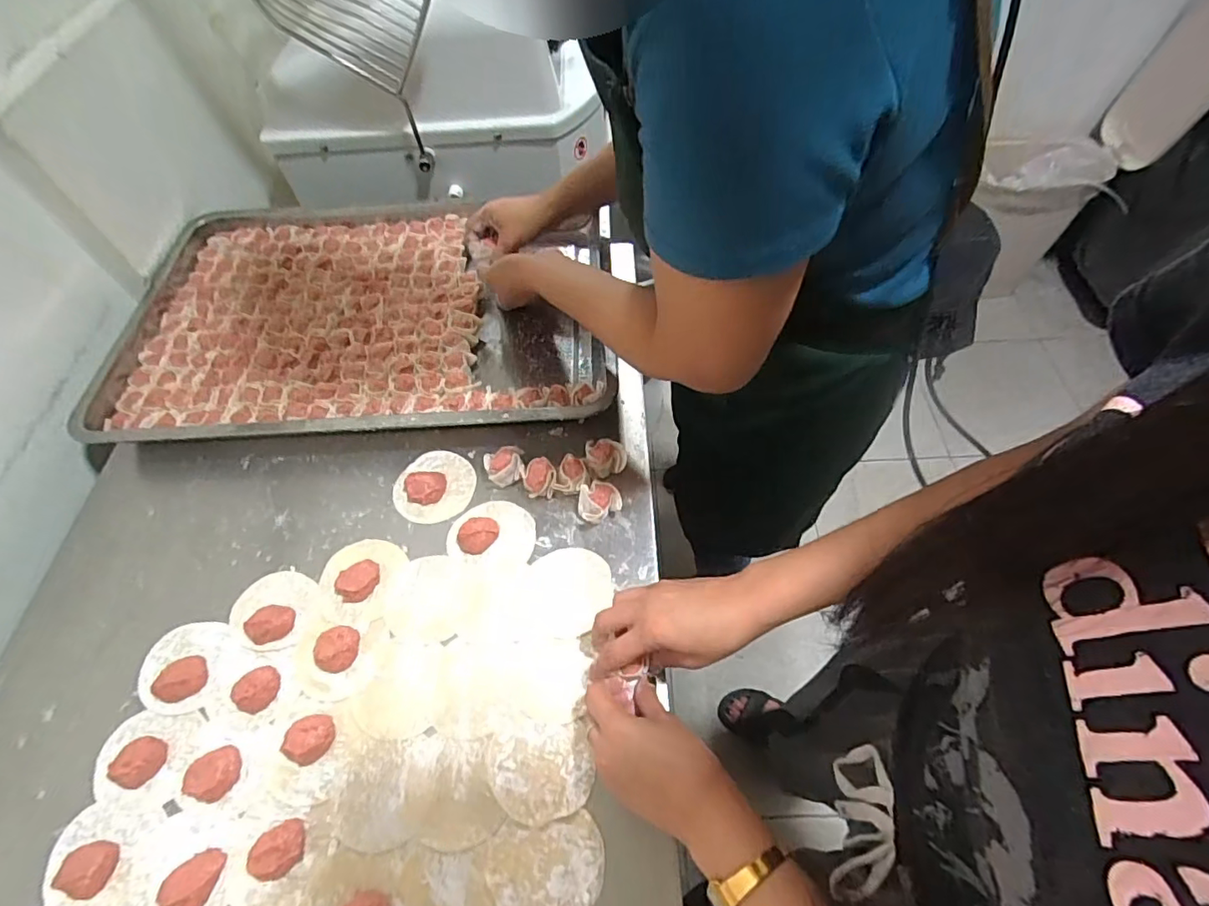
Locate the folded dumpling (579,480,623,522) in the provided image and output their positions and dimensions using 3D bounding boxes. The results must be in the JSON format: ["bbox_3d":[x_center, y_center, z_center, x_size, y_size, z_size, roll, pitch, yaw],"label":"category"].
[{"bbox_3d":[-0.004,0.050,0.535,0.041,0.030,0.036,-14,57,-6],"label":"folded dumpling"}]

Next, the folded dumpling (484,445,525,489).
[{"bbox_3d":[-0.102,0.015,0.563,0.039,0.028,0.033,-12,57,-5],"label":"folded dumpling"}]

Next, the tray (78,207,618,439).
[{"bbox_3d":[-0.305,-0.174,0.688,0.599,0.055,0.390,-3,57,1],"label":"tray"}]

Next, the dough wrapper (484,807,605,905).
[{"bbox_3d":[-0.043,0.305,0.393,0.083,0.004,0.069,-7,57,-1],"label":"dough wrapper"}]

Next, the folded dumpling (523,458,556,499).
[{"bbox_3d":[-0.065,0.027,0.551,0.033,0.035,0.031,-10,57,-3],"label":"folded dumpling"}]

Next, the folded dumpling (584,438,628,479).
[{"bbox_3d":[0.002,0.005,0.561,0.041,0.032,0.034,-3,57,1],"label":"folded dumpling"}]

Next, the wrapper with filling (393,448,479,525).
[{"bbox_3d":[-0.181,0.030,0.567,0.083,0.020,0.082,-2,57,2],"label":"wrapper with filling"}]

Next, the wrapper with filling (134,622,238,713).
[{"bbox_3d":[-0.375,0.185,0.481,0.075,0.016,0.076,14,59,12],"label":"wrapper with filling"}]

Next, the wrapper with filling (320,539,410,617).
[{"bbox_3d":[-0.235,0.113,0.517,0.075,0.016,0.072,12,58,11],"label":"wrapper with filling"}]

